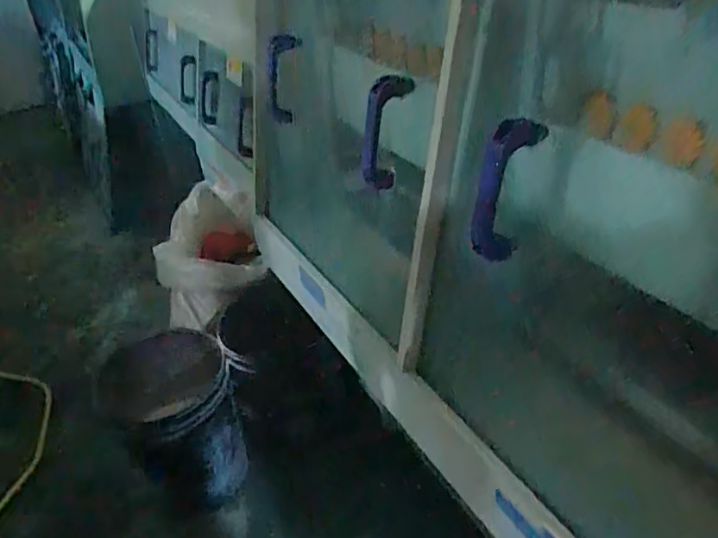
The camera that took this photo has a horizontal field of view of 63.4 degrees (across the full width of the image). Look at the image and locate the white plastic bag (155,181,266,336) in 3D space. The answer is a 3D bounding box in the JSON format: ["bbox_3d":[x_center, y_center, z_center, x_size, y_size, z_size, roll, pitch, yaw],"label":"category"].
[{"bbox_3d":[-0.390,-0.029,1.506,0.273,0.293,0.265,-14,35,-13],"label":"white plastic bag"}]

